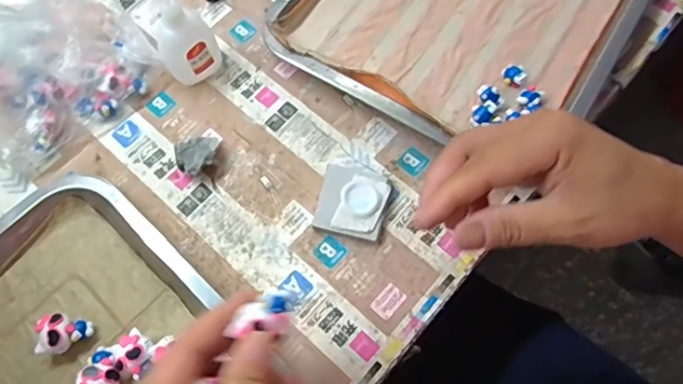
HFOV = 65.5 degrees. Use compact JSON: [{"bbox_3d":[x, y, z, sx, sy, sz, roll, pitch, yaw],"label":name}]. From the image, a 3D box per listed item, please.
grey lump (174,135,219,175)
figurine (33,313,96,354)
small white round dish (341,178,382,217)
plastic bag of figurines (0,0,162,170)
[{"bbox_3d":[-0.110,-0.028,0.412,0.034,0.020,0.029,-31,71,-10],"label":"grey lump"},{"bbox_3d":[-0.188,0.096,0.359,0.034,0.020,0.024,-4,69,0],"label":"figurine"},{"bbox_3d":[0.015,0.005,0.391,0.026,0.009,0.030,-41,73,-13],"label":"small white round dish"},{"bbox_3d":[-0.229,-0.104,0.399,0.142,0.096,0.095,-41,73,-13],"label":"plastic bag of figurines"}]

